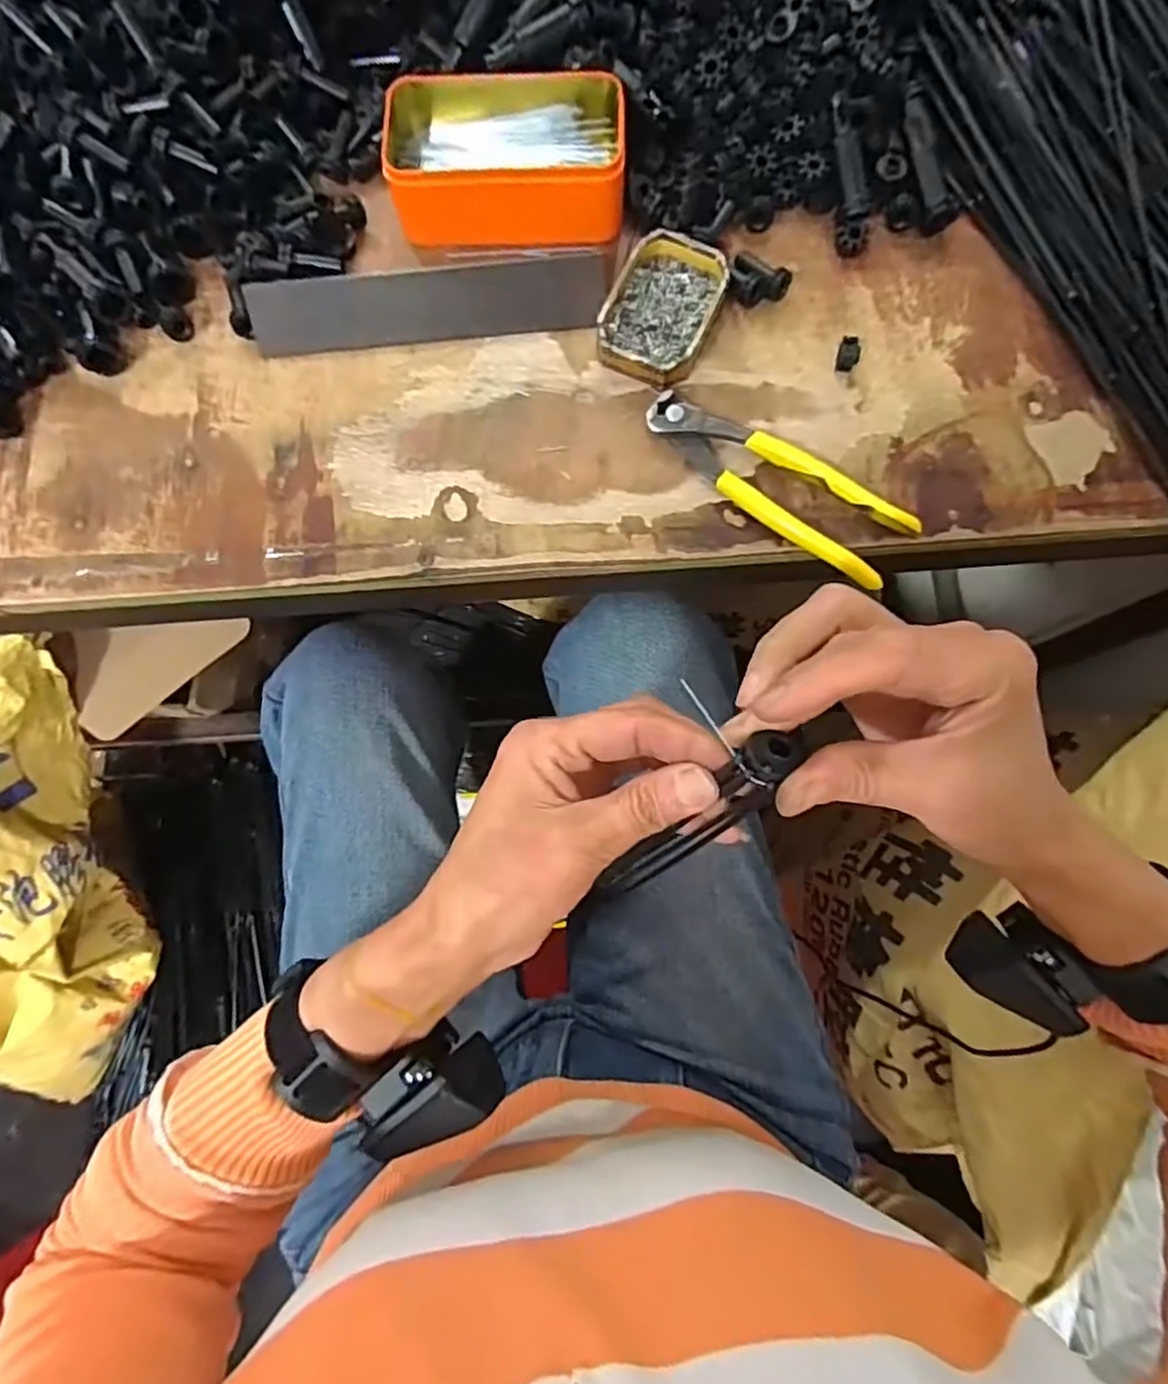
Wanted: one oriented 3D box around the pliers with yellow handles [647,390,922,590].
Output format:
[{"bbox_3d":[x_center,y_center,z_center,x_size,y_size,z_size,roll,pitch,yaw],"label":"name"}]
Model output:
[{"bbox_3d":[0.108,-0.121,0.381,0.163,0.018,0.046,35,81,7],"label":"pliers with yellow handles"}]

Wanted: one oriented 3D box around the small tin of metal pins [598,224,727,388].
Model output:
[{"bbox_3d":[0.047,-0.232,0.400,0.060,0.016,0.089,25,80,5],"label":"small tin of metal pins"}]

